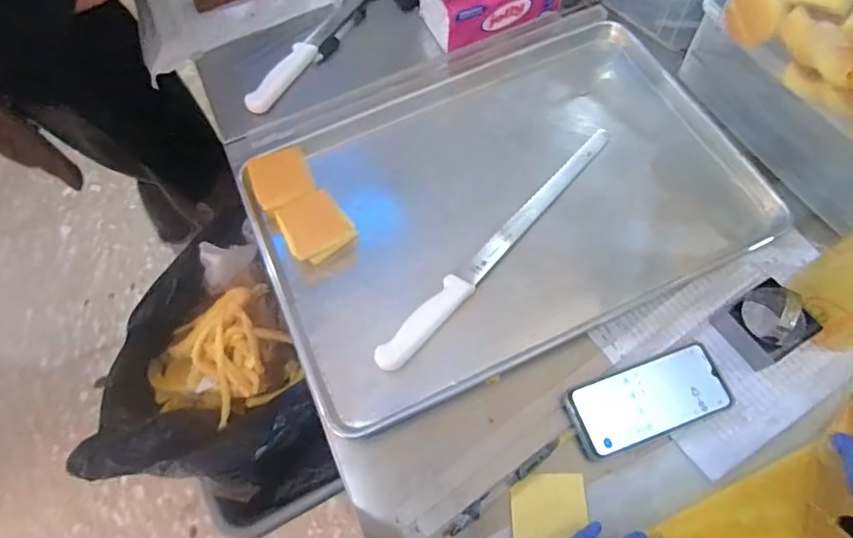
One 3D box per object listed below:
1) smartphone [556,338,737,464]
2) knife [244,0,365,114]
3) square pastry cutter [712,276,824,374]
[{"bbox_3d":[0.237,0.142,0.558,0.173,0.012,0.077,-19,66,-5],"label":"smartphone"},{"bbox_3d":[-0.141,-0.398,0.820,0.042,0.031,0.434,27,70,15],"label":"knife"},{"bbox_3d":[0.369,0.060,0.564,0.072,0.045,0.079,-32,68,-11],"label":"square pastry cutter"}]

